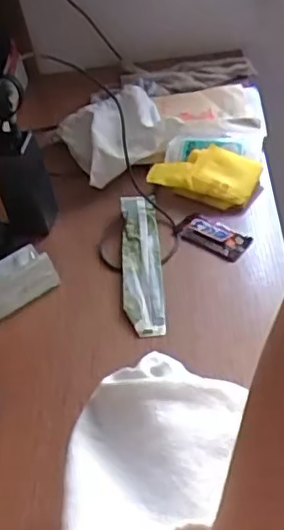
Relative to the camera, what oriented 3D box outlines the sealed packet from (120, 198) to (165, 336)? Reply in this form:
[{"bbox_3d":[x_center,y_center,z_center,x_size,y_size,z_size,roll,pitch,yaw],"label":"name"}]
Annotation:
[{"bbox_3d":[-0.001,-0.006,0.707,0.044,0.010,0.203,-7,44,4],"label":"sealed packet"}]

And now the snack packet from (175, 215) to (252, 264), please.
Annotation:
[{"bbox_3d":[0.081,-0.035,0.724,0.091,0.008,0.042,24,55,31],"label":"snack packet"}]

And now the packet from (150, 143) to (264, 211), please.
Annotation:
[{"bbox_3d":[0.082,-0.118,0.778,0.124,0.029,0.081,12,49,22],"label":"packet"}]

